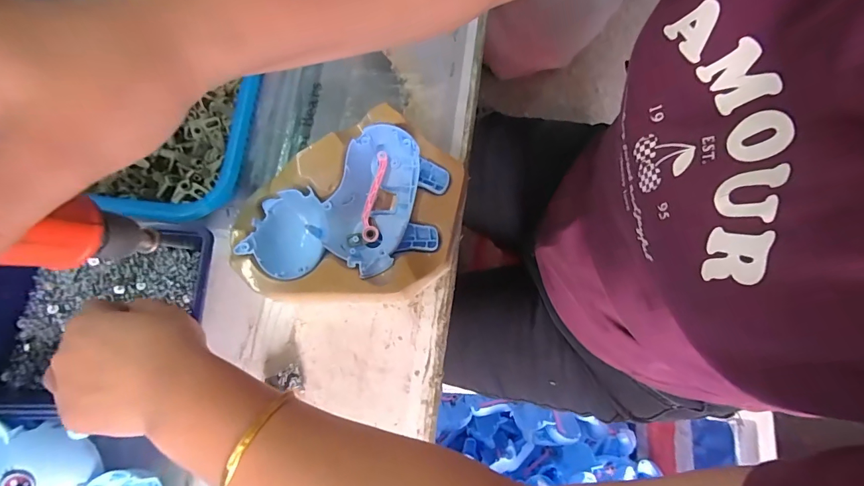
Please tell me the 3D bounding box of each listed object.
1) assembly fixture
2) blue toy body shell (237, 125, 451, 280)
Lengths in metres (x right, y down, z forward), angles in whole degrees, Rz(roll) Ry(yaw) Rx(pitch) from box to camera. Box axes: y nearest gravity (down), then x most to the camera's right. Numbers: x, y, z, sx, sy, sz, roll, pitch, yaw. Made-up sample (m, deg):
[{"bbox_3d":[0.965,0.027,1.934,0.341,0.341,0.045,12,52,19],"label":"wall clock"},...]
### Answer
[{"bbox_3d":[-0.064,-0.017,0.340,0.190,0.058,0.146,-29,78,-5],"label":"assembly fixture"},{"bbox_3d":[-0.067,-0.022,0.327,0.166,0.031,0.107,-35,87,-7],"label":"blue toy body shell"}]

